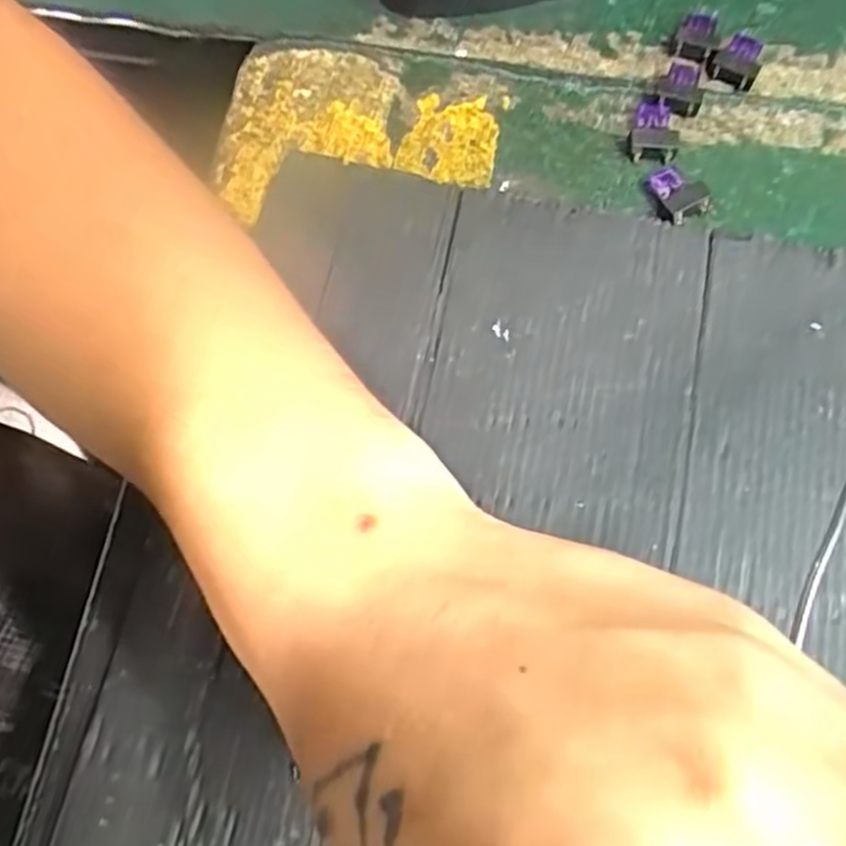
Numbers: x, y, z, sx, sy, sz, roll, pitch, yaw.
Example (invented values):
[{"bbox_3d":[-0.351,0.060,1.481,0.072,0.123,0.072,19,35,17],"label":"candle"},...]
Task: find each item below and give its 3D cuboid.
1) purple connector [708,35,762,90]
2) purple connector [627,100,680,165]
[{"bbox_3d":[0.113,-0.129,0.267,0.016,0.005,0.022,26,74,9],"label":"purple connector"},{"bbox_3d":[0.080,-0.100,0.257,0.016,0.006,0.022,13,72,5],"label":"purple connector"}]

